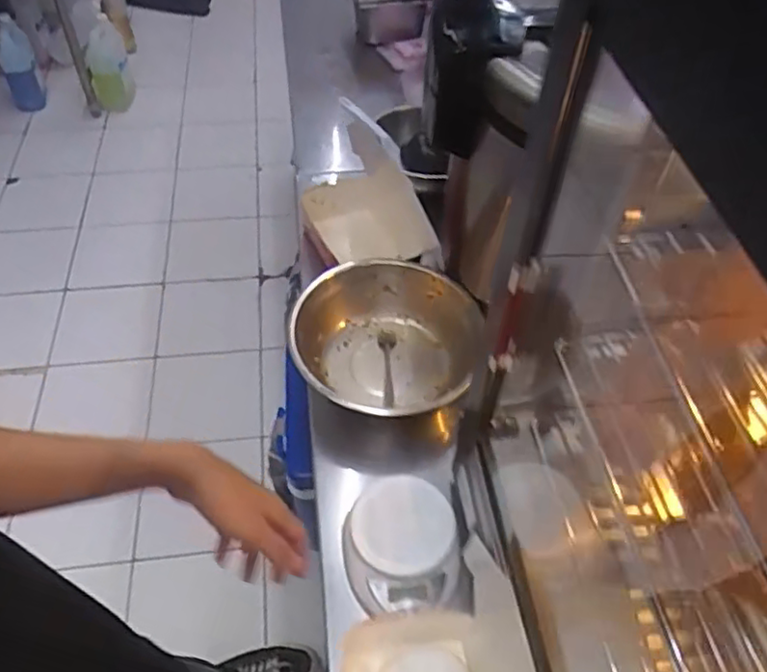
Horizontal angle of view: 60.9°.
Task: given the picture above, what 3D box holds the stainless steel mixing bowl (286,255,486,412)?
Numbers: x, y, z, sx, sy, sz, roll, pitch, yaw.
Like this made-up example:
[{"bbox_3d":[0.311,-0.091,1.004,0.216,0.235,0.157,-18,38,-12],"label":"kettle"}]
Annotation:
[{"bbox_3d":[-0.003,0.027,0.830,0.210,0.123,0.226,1,51,-1],"label":"stainless steel mixing bowl"}]

